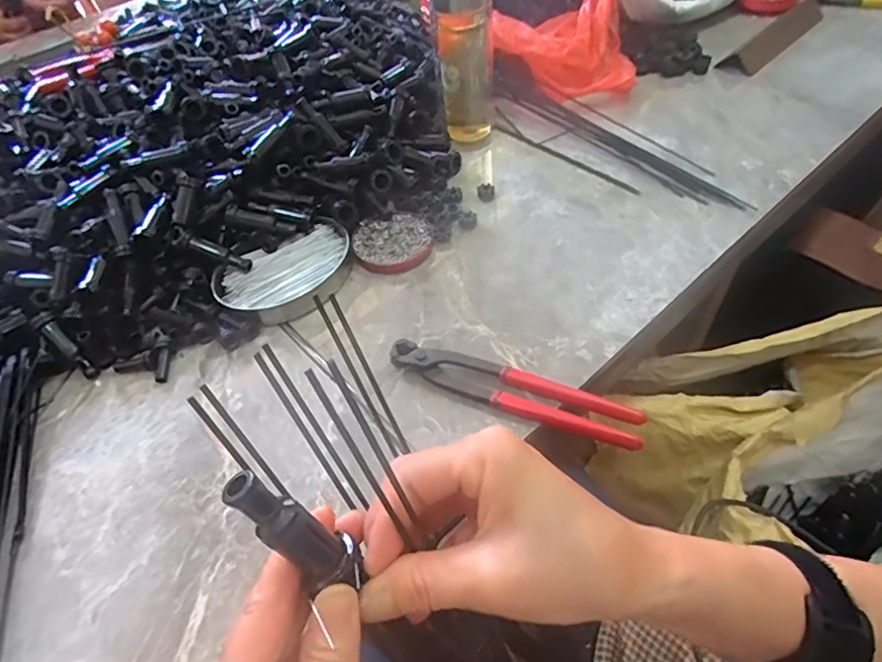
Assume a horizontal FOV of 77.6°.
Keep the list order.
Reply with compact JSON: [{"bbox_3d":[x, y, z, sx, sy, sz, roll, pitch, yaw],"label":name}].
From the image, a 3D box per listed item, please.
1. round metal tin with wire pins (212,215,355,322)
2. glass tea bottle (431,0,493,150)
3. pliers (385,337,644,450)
[{"bbox_3d":[-0.150,-0.059,0.531,0.129,0.029,0.109,-13,50,-5],"label":"round metal tin with wire pins"},{"bbox_3d":[0.026,-0.294,0.611,0.063,0.181,0.058,-2,50,4],"label":"glass tea bottle"},{"bbox_3d":[0.054,0.046,0.430,0.199,0.017,0.037,18,54,20],"label":"pliers"}]

